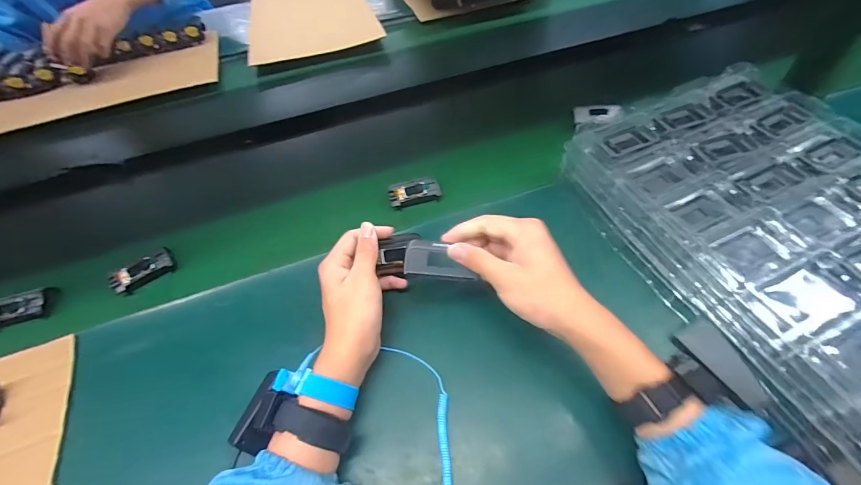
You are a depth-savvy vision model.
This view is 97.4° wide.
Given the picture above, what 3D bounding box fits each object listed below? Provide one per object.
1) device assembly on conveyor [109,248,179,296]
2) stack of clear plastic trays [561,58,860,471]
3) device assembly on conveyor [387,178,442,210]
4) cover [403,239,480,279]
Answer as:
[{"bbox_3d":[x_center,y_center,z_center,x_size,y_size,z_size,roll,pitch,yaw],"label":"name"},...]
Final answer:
[{"bbox_3d":[-0.372,0.040,0.494,0.072,0.029,0.028,-32,56,-19],"label":"device assembly on conveyor"},{"bbox_3d":[0.417,0.006,0.393,0.307,0.068,0.520,-21,53,-12],"label":"stack of clear plastic trays"},{"bbox_3d":[-0.022,-0.070,0.537,0.071,0.021,0.032,-10,52,-3],"label":"device assembly on conveyor"},{"bbox_3d":[0.010,0.018,0.385,0.071,0.010,0.035,6,94,-5],"label":"cover"}]

